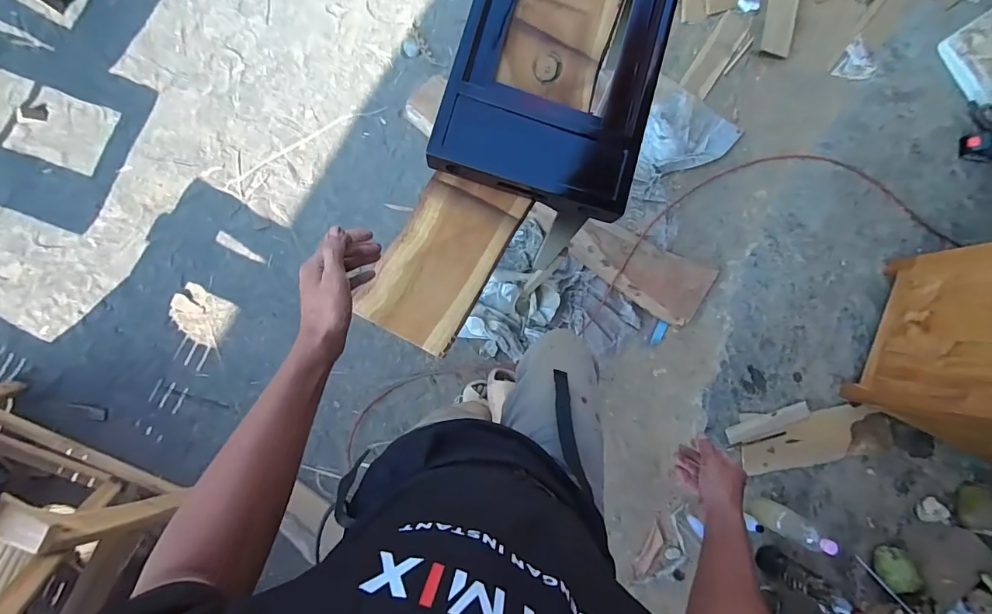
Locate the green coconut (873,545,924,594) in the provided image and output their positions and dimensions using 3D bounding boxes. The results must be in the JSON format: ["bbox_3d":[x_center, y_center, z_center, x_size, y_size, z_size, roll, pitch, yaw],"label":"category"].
[{"bbox_3d":[1.224,0.799,1.347,0.088,0.104,0.116,27,84,-3],"label":"green coconut"}]

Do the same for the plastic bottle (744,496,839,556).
[{"bbox_3d":[0.837,0.620,1.256,0.087,0.278,0.074,30,84,-3],"label":"plastic bottle"}]

